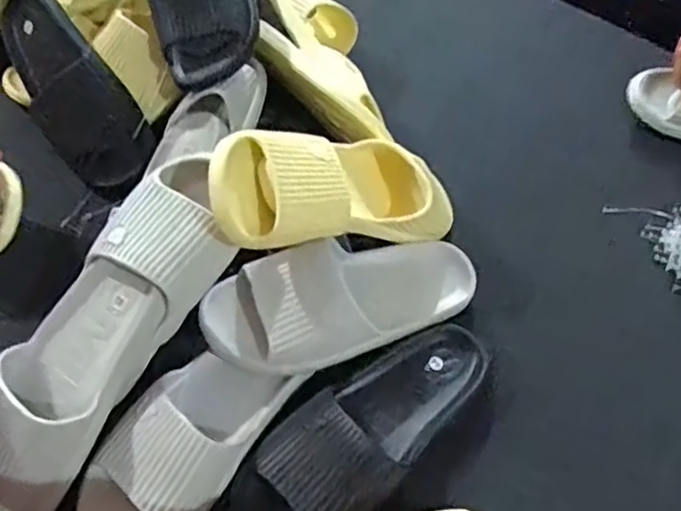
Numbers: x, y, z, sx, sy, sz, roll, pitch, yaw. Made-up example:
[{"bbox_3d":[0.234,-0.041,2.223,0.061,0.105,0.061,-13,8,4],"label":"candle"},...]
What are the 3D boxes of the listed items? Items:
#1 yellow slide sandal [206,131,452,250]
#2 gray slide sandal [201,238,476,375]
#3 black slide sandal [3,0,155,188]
[{"bbox_3d":[0.008,-0.058,0.616,0.285,0.083,0.085,1,49,-38],"label":"yellow slide sandal"},{"bbox_3d":[0.007,0.038,0.621,0.266,0.078,0.105,-17,57,-13],"label":"gray slide sandal"},{"bbox_3d":[-0.308,-0.192,0.784,0.102,0.075,0.256,-38,82,10],"label":"black slide sandal"}]

